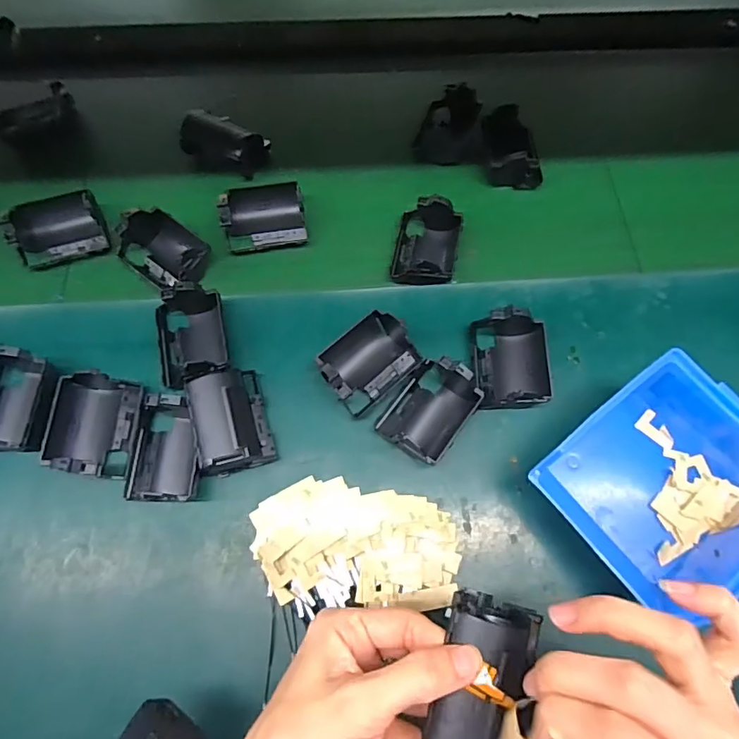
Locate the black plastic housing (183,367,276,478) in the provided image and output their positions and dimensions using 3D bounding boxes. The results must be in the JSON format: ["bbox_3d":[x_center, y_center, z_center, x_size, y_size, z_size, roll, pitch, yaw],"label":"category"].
[{"bbox_3d":[-0.098,0.036,0.350,0.046,0.034,0.069,-17,71,-7],"label":"black plastic housing"}]

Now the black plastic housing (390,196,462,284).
[{"bbox_3d":[0.050,-0.109,0.420,0.054,0.028,0.073,8,70,2],"label":"black plastic housing"}]

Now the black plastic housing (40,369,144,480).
[{"bbox_3d":[-0.196,0.038,0.348,0.052,0.033,0.072,2,70,0],"label":"black plastic housing"}]

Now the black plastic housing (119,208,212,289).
[{"bbox_3d":[-0.173,-0.102,0.412,0.073,0.032,0.049,35,73,11],"label":"black plastic housing"}]

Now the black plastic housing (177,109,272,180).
[{"bbox_3d":[-0.136,-0.210,0.456,0.071,0.044,0.049,18,70,6],"label":"black plastic housing"}]

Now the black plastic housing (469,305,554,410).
[{"bbox_3d":[0.108,-0.007,0.374,0.052,0.036,0.072,-1,70,-1],"label":"black plastic housing"}]

